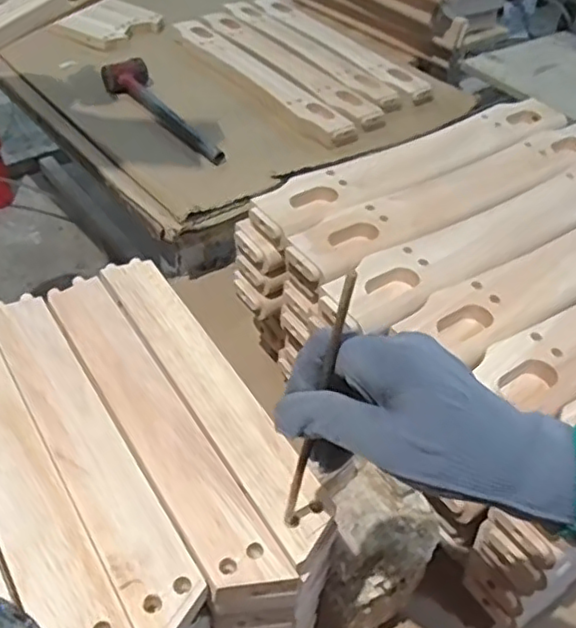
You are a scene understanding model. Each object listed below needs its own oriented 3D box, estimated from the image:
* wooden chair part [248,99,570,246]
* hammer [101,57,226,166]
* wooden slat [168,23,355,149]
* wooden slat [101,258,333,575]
[{"bbox_3d":[0.165,-0.186,0.752,0.472,0.020,0.086,-27,53,-28],"label":"wooden chair part"},{"bbox_3d":[-0.205,-0.333,1.030,0.067,0.048,0.337,-24,52,-26],"label":"hammer"},{"bbox_3d":[-0.061,-0.432,1.134,0.074,0.019,0.506,-25,52,-27],"label":"wooden slat"},{"bbox_3d":[-0.058,0.046,0.449,0.044,0.012,0.288,-22,51,-25],"label":"wooden slat"}]

